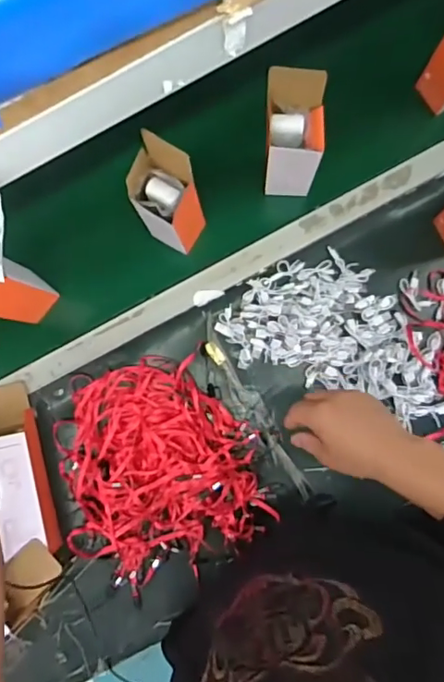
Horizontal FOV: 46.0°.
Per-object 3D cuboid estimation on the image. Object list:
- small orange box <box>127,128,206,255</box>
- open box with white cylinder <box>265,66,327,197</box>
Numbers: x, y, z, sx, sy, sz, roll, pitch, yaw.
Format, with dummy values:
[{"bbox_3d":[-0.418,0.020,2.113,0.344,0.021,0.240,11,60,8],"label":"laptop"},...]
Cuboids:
[{"bbox_3d":[-0.071,-0.179,0.664,0.065,0.205,0.064,29,88,3],"label":"small orange box"},{"bbox_3d":[0.092,-0.252,0.670,0.067,0.230,0.062,6,87,2],"label":"open box with white cylinder"}]

